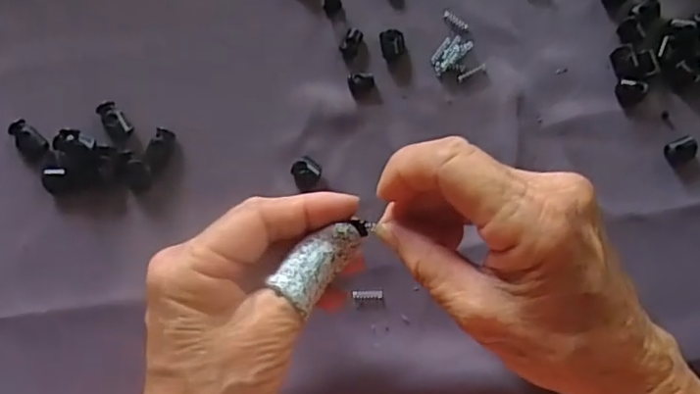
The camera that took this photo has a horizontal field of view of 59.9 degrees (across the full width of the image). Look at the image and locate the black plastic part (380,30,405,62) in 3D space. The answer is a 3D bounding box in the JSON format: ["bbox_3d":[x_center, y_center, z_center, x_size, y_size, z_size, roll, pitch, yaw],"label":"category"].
[{"bbox_3d":[0.023,-0.082,0.328,0.013,0.005,0.016,-11,86,-4],"label":"black plastic part"}]

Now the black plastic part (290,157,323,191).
[{"bbox_3d":[-0.022,-0.013,0.320,0.015,0.007,0.016,-26,87,-5],"label":"black plastic part"}]

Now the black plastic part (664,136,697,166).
[{"bbox_3d":[0.179,-0.025,0.326,0.015,0.009,0.013,-26,87,-5],"label":"black plastic part"}]

